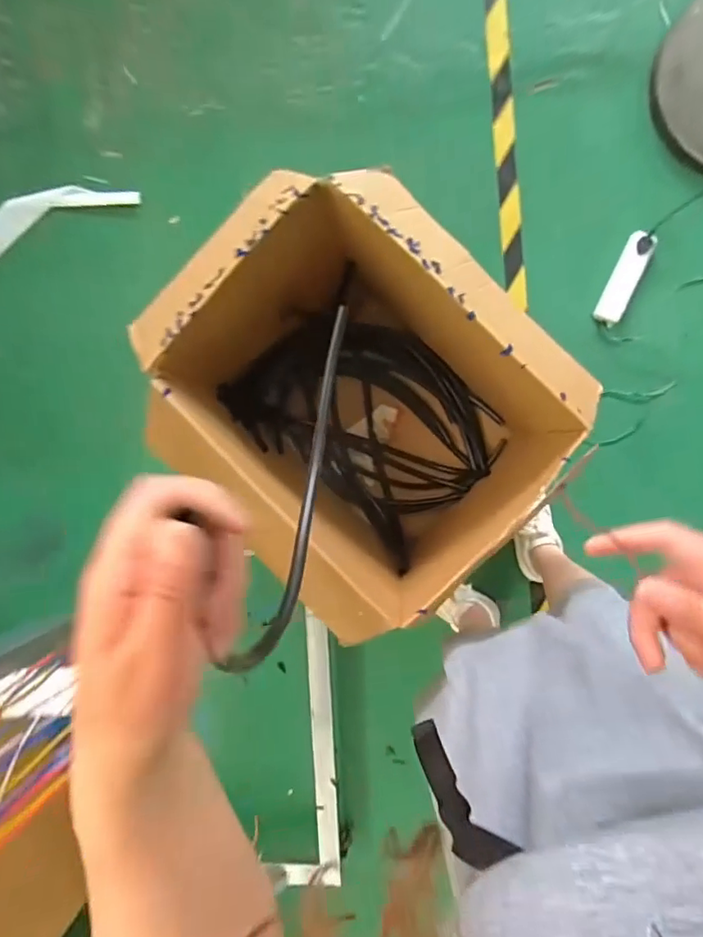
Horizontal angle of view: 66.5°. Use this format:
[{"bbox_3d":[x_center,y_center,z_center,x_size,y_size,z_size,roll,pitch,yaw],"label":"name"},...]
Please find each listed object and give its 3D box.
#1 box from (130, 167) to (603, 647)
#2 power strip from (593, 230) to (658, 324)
[{"bbox_3d":[0.019,-0.081,0.988,0.469,0.456,0.584,-41,90,5],"label":"box"},{"bbox_3d":[0.591,-0.406,1.148,0.056,0.031,0.193,22,95,2],"label":"power strip"}]

